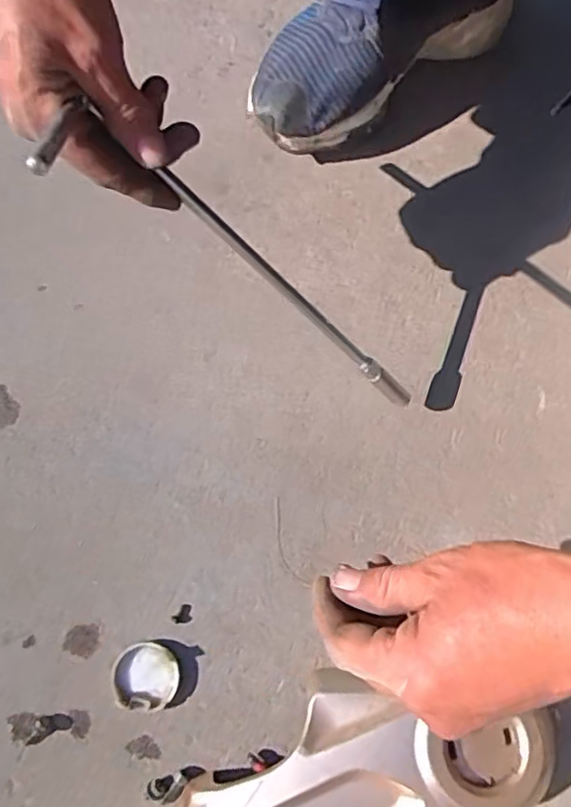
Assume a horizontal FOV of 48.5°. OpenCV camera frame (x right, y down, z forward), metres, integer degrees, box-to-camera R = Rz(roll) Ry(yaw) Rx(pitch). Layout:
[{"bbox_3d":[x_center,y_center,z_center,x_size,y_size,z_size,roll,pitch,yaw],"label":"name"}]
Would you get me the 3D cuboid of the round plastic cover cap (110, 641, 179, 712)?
[{"bbox_3d":[-0.102,0.197,0.457,0.046,0.011,0.045,27,79,4],"label":"round plastic cover cap"}]

